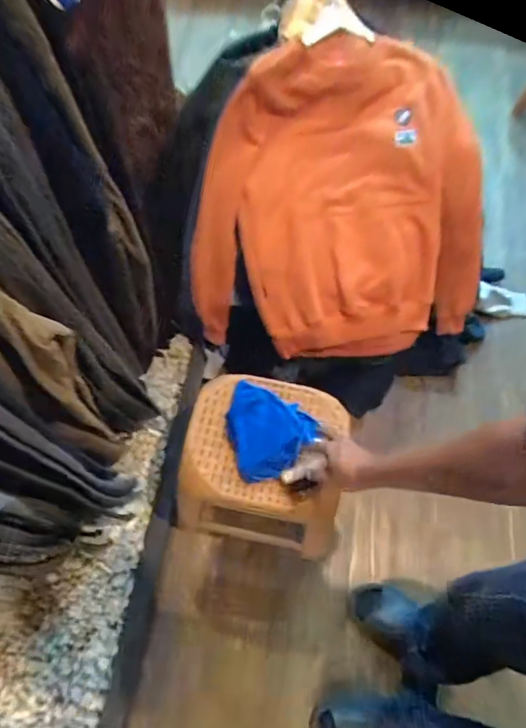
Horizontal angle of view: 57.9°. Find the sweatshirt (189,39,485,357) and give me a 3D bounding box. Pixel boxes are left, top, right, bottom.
[{"bbox_3d":[0.179,-0.367,1.137,0.724,0.312,0.687,-5,97,2],"label":"sweatshirt"}]

